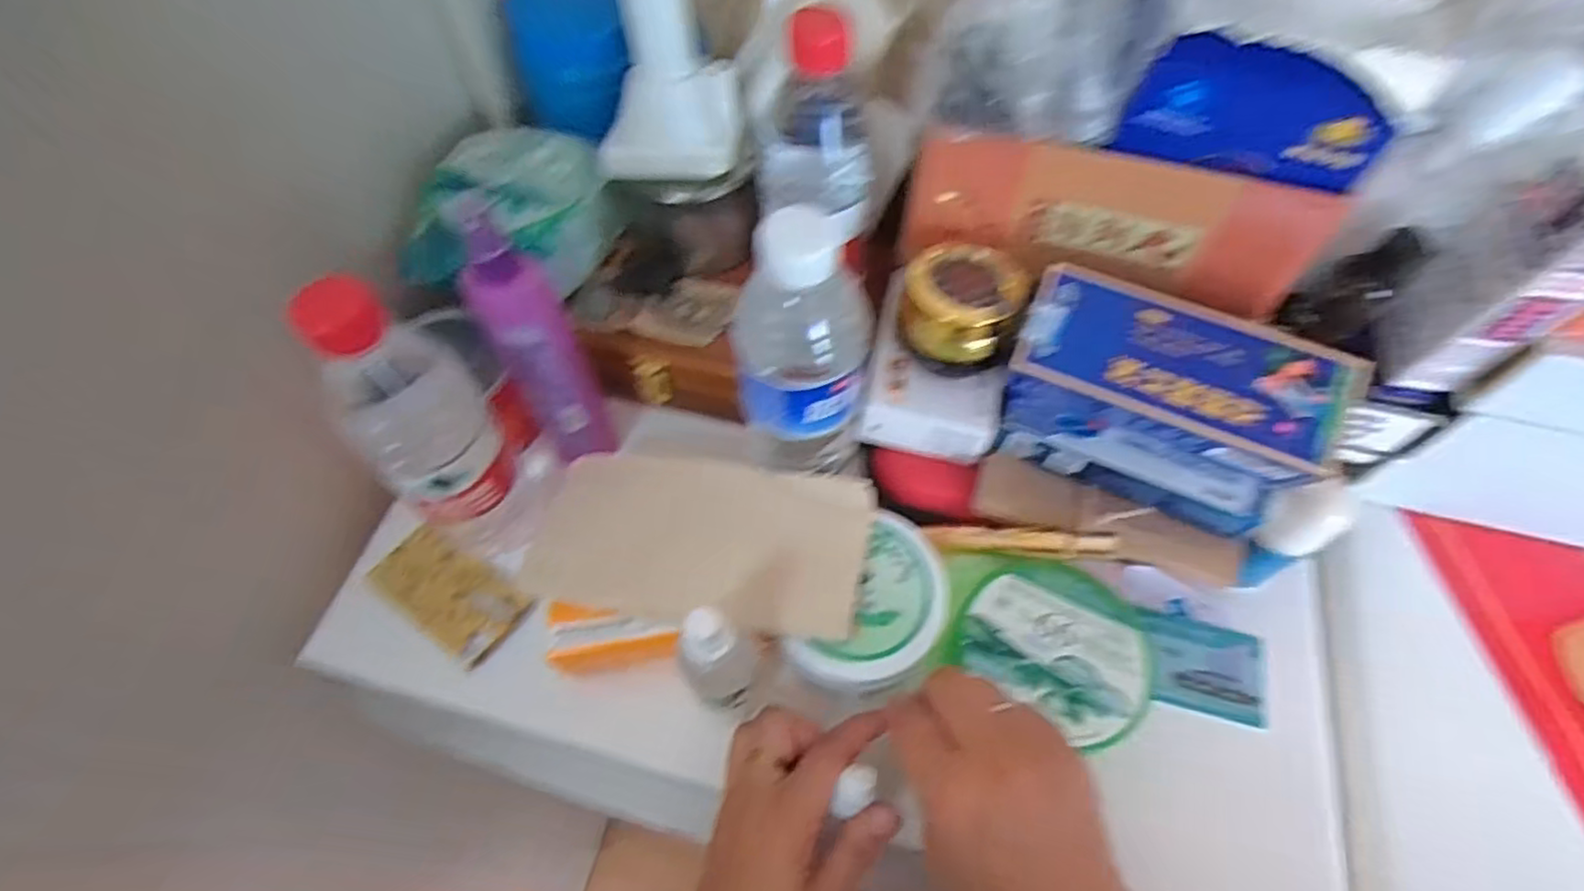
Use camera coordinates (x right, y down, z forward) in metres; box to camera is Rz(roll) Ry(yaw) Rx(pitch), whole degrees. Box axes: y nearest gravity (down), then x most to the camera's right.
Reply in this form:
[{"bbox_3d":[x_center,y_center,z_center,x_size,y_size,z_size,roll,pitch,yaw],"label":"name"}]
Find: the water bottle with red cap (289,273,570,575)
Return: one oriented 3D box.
[{"bbox_3d":[-0.182,-0.006,0.384,0.079,0.214,0.059,-40,66,-20],"label":"water bottle with red cap"}]

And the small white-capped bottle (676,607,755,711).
[{"bbox_3d":[-0.034,0.096,0.321,0.029,0.080,0.028,-1,59,1],"label":"small white-capped bottle"}]

